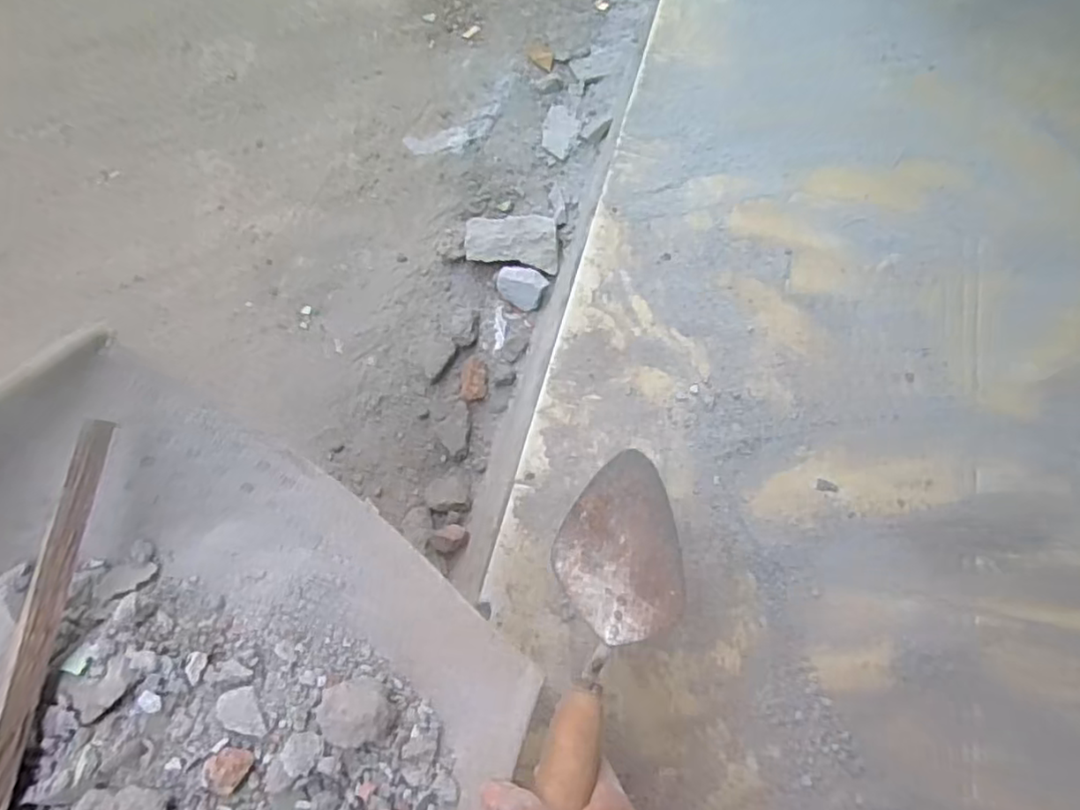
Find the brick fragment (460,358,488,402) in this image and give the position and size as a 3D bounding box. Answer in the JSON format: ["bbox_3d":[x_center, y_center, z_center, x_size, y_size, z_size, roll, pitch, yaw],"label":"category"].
[{"bbox_3d":[-0.079,-0.030,0.789,0.031,0.017,0.052,-1,66,-1],"label":"brick fragment"}]

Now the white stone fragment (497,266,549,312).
[{"bbox_3d":[-0.026,-0.148,0.824,0.066,0.044,0.045,33,70,13],"label":"white stone fragment"}]

